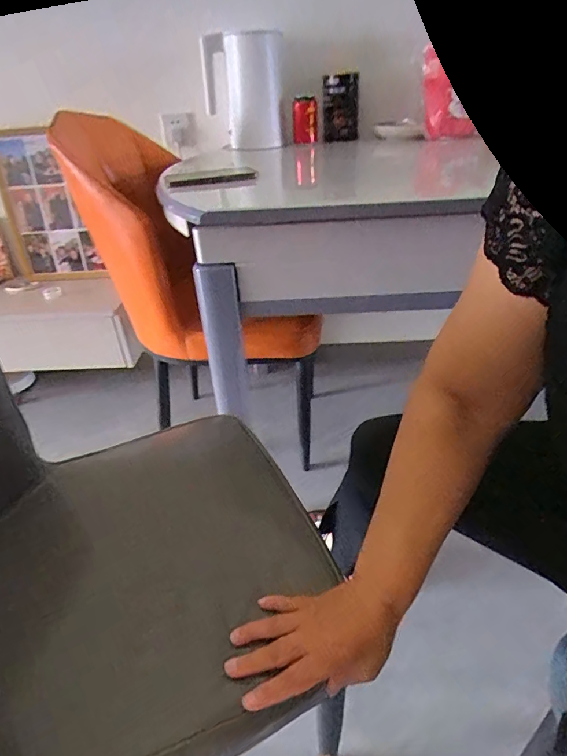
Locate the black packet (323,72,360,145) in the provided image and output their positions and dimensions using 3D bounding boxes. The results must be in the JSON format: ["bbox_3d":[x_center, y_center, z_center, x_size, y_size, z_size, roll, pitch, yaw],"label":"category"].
[{"bbox_3d":[0.158,-0.746,1.217,0.105,0.158,0.023,-10,33,-14],"label":"black packet"}]

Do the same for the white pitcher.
[{"bbox_3d":[-0.103,-0.740,1.142,0.203,0.250,0.115,-7,33,-5],"label":"white pitcher"}]

